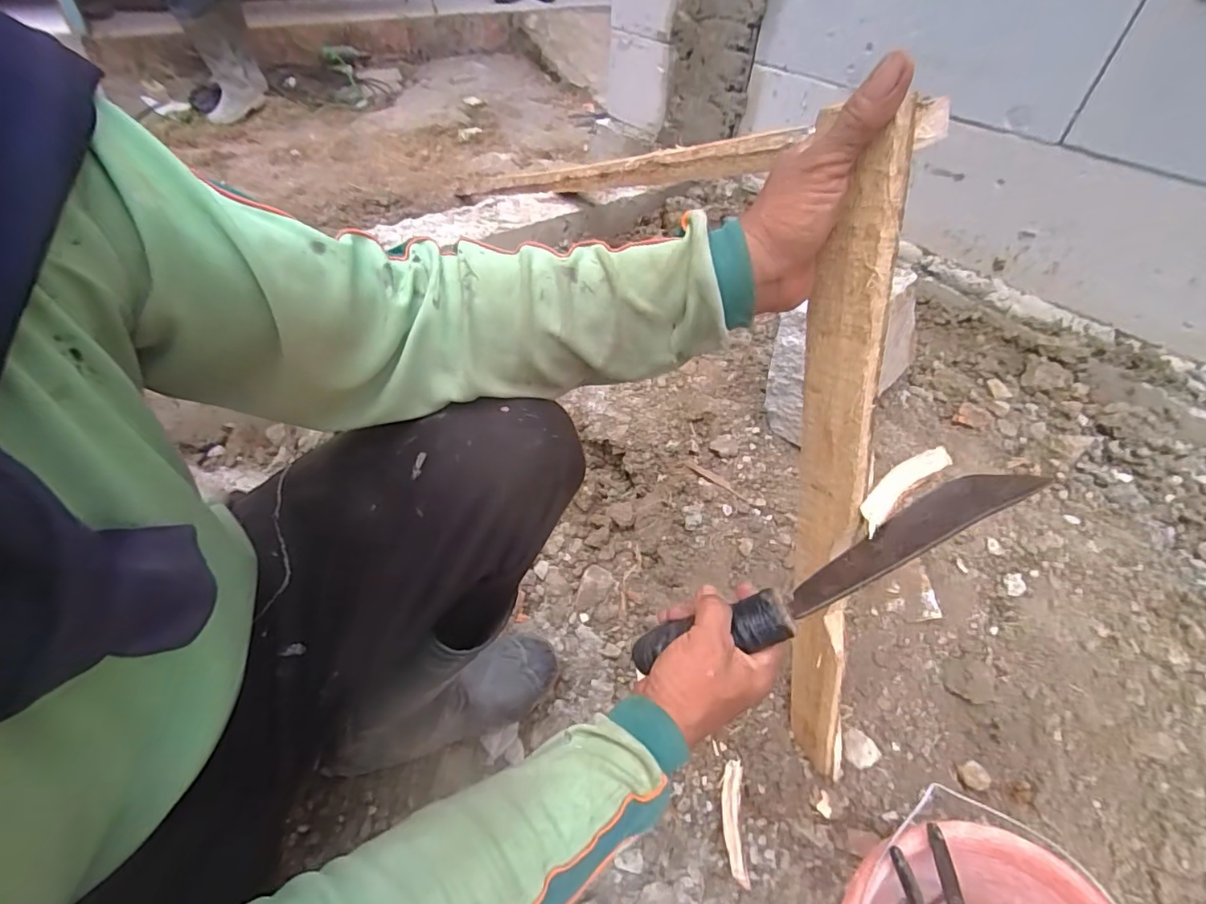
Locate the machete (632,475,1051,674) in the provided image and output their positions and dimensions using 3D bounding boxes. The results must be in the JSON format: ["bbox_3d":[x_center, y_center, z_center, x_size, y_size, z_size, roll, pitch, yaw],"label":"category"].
[{"bbox_3d":[0.170,0.094,0.408,0.319,0.029,0.051,-27,50,2],"label":"machete"}]

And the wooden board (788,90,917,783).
[{"bbox_3d":[0.196,0.077,0.473,0.019,0.622,0.062,-24,33,-24],"label":"wooden board"}]

